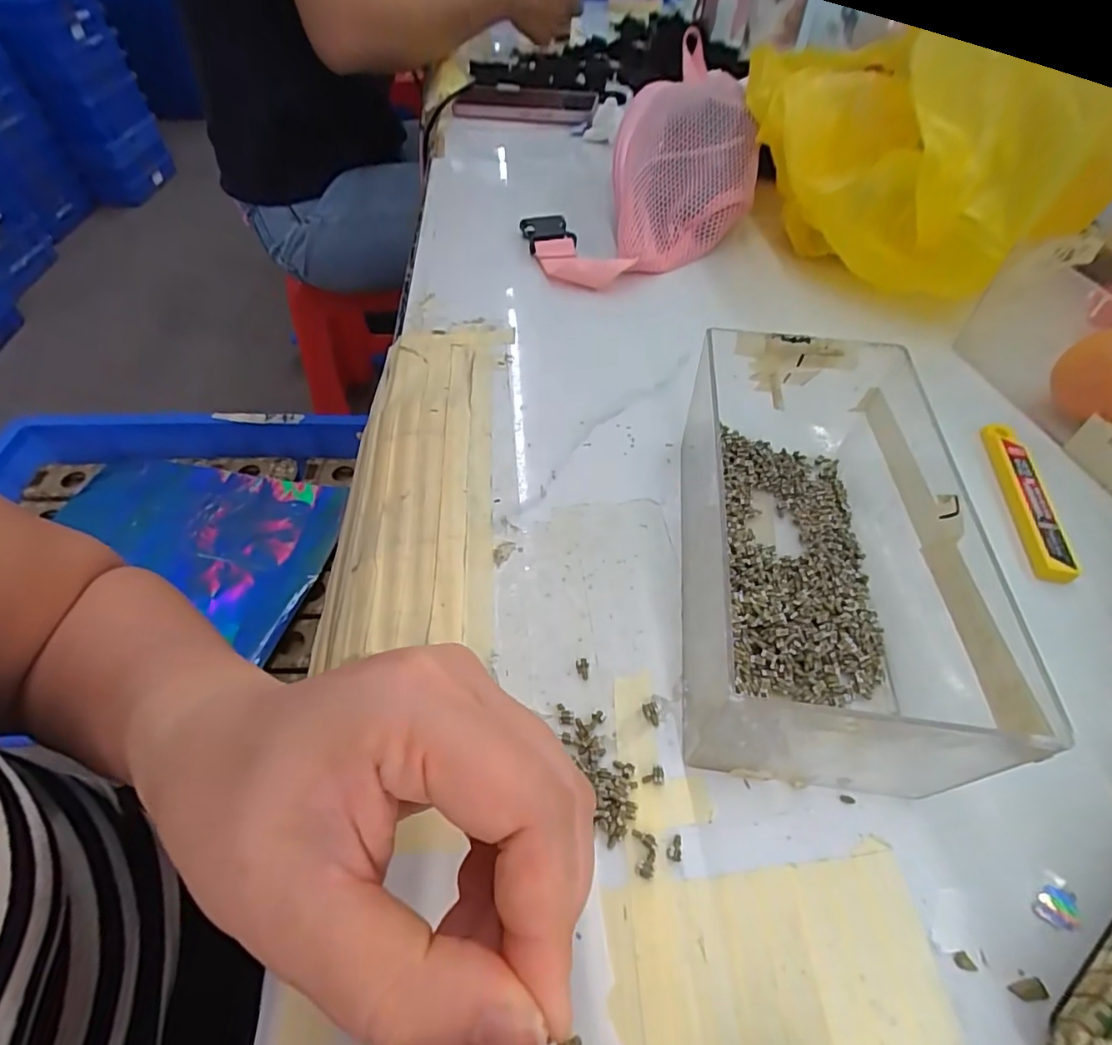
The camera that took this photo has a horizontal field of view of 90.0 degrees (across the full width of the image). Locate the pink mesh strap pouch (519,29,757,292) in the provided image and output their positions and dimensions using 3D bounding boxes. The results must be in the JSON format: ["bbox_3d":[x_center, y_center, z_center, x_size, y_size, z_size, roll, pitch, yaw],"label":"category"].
[{"bbox_3d":[0.097,-0.296,0.455,0.139,0.039,0.309,31,73,17],"label":"pink mesh strap pouch"}]

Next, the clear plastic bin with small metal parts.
[{"bbox_3d":[0.105,0.005,0.229,0.094,0.069,0.181,9,52,7],"label":"clear plastic bin with small metal parts"}]

